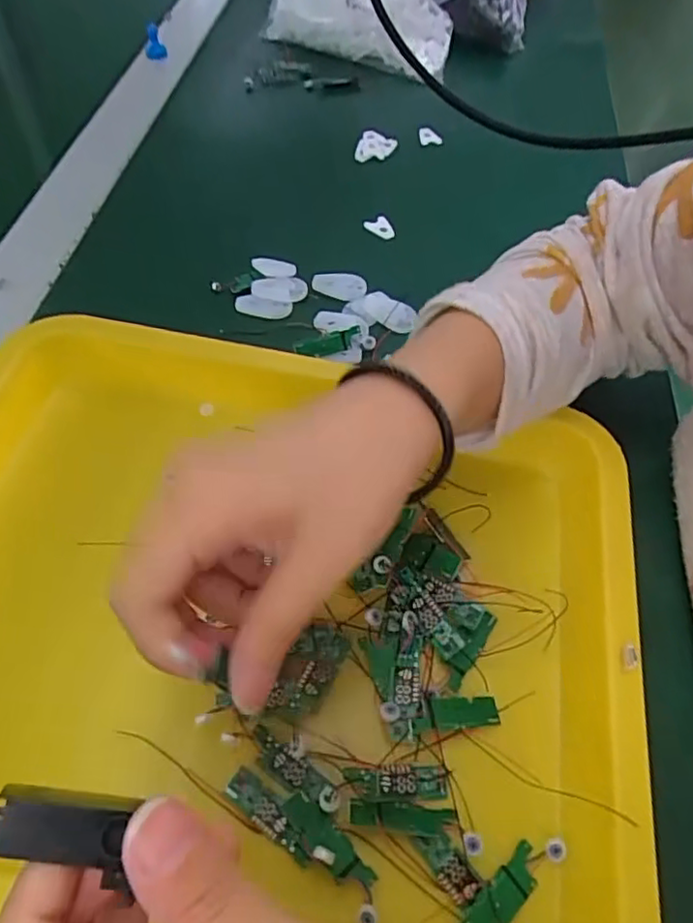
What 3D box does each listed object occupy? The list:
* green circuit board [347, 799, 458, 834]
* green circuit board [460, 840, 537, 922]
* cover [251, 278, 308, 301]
[{"bbox_3d":[0.022,0.136,0.239,0.040,0.004,0.010,6,55,1],"label":"green circuit board"},{"bbox_3d":[0.057,0.160,0.228,0.041,0.006,0.013,-35,64,-24],"label":"green circuit board"},{"bbox_3d":[-0.044,-0.112,0.407,0.036,0.004,0.018,0,72,-3],"label":"cover"}]

